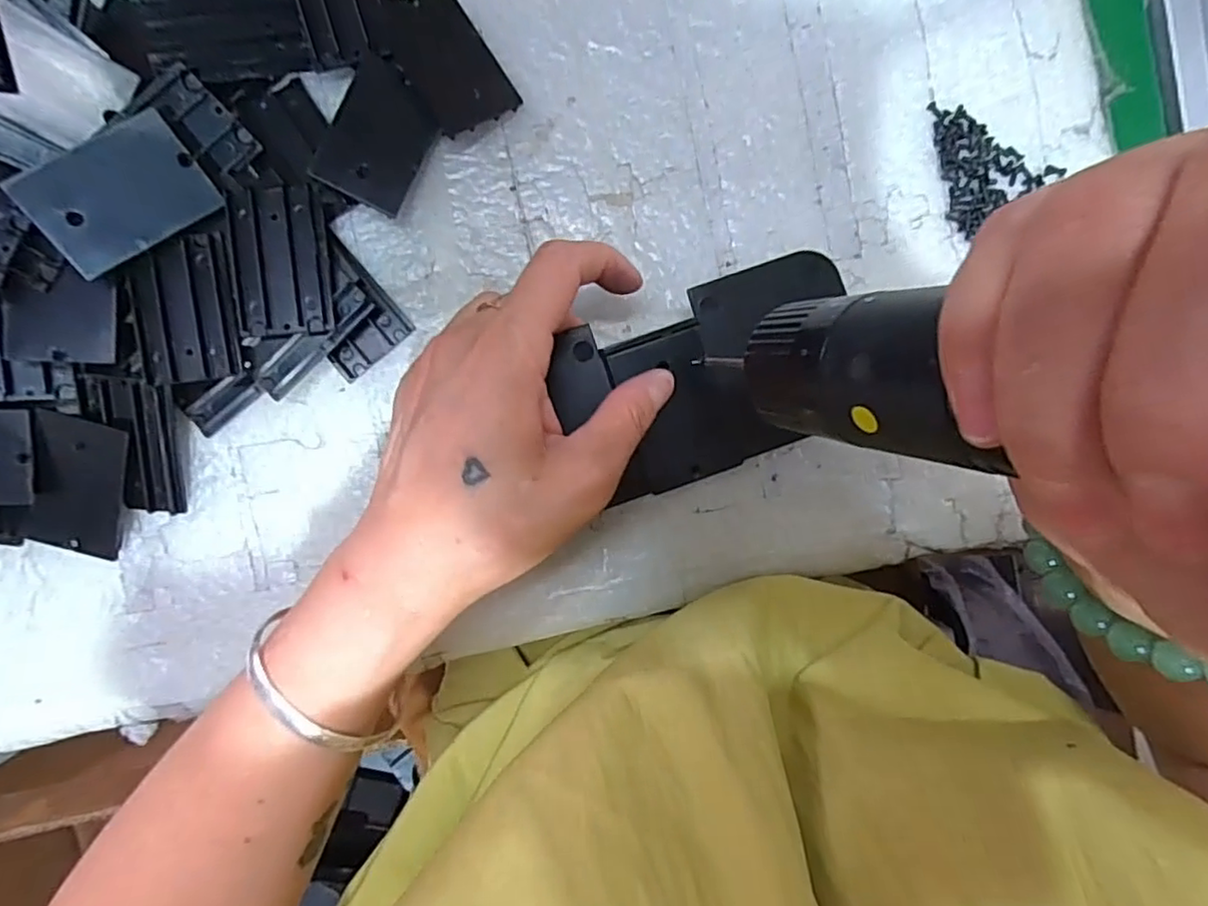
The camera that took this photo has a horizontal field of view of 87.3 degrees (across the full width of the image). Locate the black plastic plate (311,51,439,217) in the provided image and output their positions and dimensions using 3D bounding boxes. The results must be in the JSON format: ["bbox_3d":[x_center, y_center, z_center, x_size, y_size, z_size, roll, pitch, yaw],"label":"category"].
[{"bbox_3d":[-0.089,-0.126,0.251,0.038,0.004,0.053,26,86,-5],"label":"black plastic plate"}]

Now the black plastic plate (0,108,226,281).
[{"bbox_3d":[-0.172,-0.092,0.225,0.055,0.004,0.035,-36,123,-12],"label":"black plastic plate"}]

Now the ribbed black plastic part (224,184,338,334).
[{"bbox_3d":[-0.124,-0.074,0.245,0.033,0.008,0.054,-3,93,-4],"label":"ribbed black plastic part"}]

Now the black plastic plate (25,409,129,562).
[{"bbox_3d":[-0.207,0.013,0.250,0.034,0.004,0.054,13,104,-8],"label":"black plastic plate"}]

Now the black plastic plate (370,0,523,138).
[{"bbox_3d":[-0.065,-0.158,0.256,0.037,0.008,0.057,-34,94,-2],"label":"black plastic plate"}]

